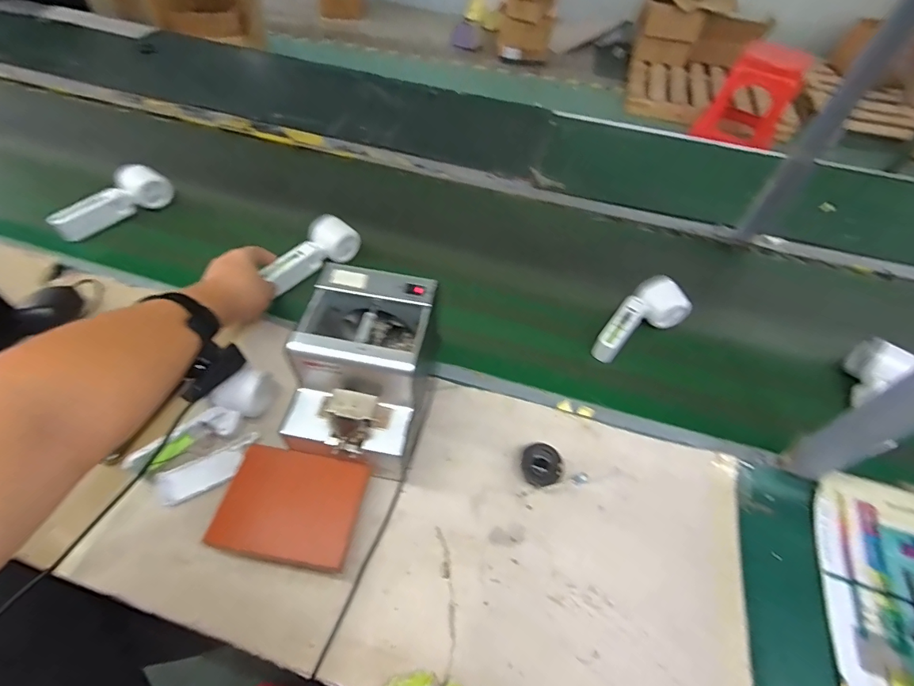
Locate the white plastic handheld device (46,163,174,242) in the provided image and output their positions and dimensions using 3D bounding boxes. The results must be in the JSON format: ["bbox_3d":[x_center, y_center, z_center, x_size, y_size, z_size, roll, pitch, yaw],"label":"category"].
[{"bbox_3d":[-0.556,-0.227,0.725,0.173,0.060,0.050,-41,62,-21],"label":"white plastic handheld device"}]

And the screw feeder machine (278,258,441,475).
[{"bbox_3d":[-0.097,0.025,0.476,0.124,0.116,0.171,10,53,6],"label":"screw feeder machine"}]

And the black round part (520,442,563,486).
[{"bbox_3d":[0.094,0.137,0.505,0.040,0.020,0.043,1,52,-1],"label":"black round part"}]

